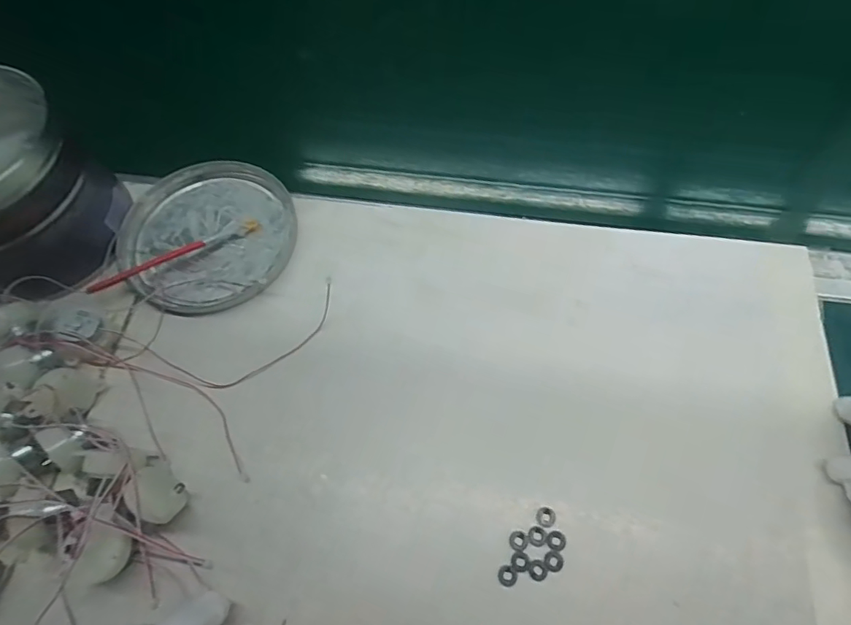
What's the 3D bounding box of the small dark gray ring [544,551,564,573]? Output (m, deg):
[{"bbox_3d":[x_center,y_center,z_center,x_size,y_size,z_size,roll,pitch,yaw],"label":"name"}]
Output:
[{"bbox_3d":[0.071,0.138,0.293,0.011,0.004,0.010,-1,63,2],"label":"small dark gray ring"}]

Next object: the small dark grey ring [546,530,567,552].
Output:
[{"bbox_3d":[0.074,0.128,0.298,0.011,0.004,0.010,-1,63,2],"label":"small dark grey ring"}]

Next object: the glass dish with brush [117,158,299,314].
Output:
[{"bbox_3d":[-0.165,-0.061,0.409,0.129,0.021,0.130,-1,63,2],"label":"glass dish with brush"}]

